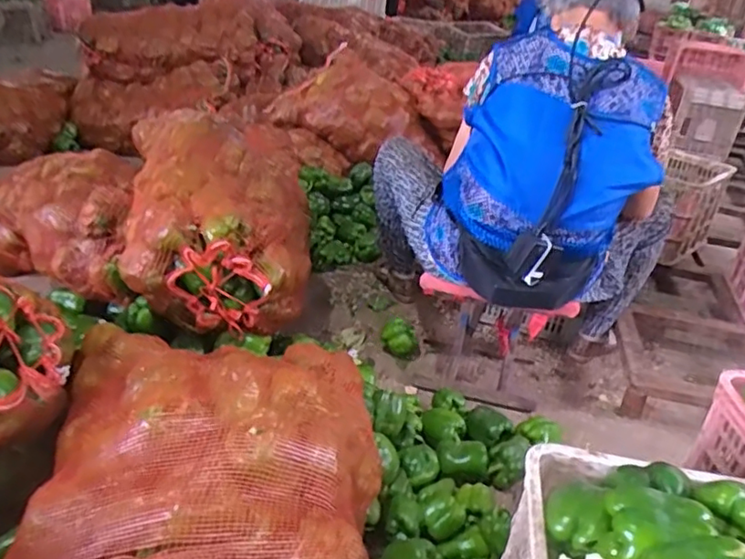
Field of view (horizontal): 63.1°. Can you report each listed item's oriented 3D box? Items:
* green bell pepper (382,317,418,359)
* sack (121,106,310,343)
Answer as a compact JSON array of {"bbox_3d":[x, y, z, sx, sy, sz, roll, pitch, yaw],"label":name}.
[{"bbox_3d":[0.069,0.147,1.517,0.087,0.094,0.077,6,29,3],"label":"green bell pepper"},{"bbox_3d":[-0.367,-0.166,1.427,0.387,0.334,0.684,-4,30,-15],"label":"sack"}]

